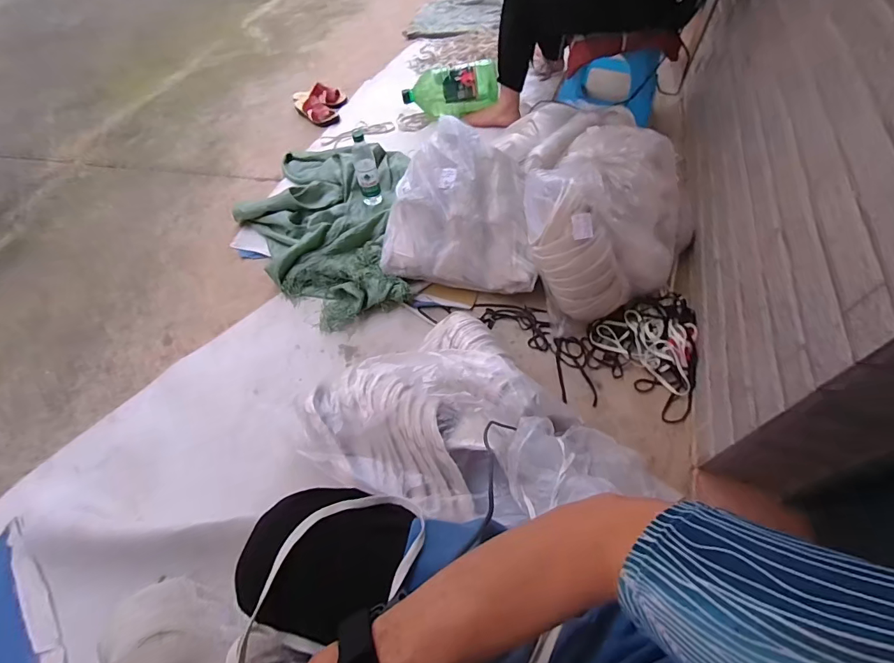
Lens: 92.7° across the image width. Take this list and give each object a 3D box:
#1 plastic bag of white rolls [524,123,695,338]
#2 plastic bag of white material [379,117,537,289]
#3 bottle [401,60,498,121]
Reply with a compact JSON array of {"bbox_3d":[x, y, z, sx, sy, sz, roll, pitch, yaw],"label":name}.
[{"bbox_3d":[0.376,-0.241,1.010,0.393,0.285,0.306,-22,56,-10],"label":"plastic bag of white rolls"},{"bbox_3d":[0.047,-0.307,1.072,0.384,0.233,0.323,9,57,8],"label":"plastic bag of white material"},{"bbox_3d":[0.013,-0.864,1.550,0.342,0.159,0.121,-4,56,-1],"label":"bottle"}]

